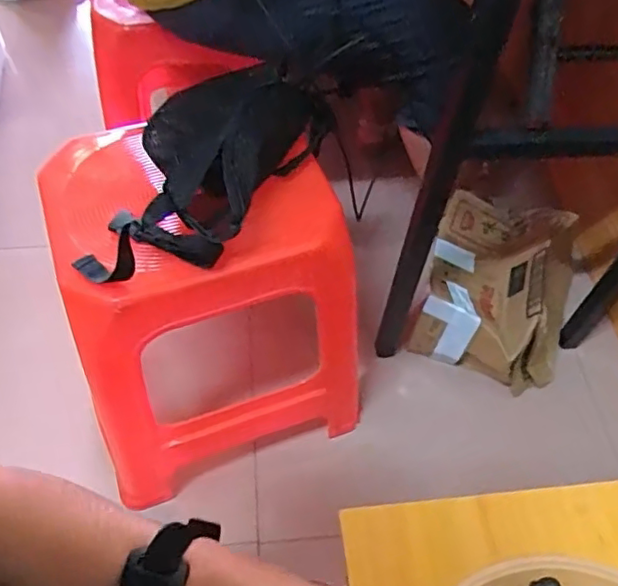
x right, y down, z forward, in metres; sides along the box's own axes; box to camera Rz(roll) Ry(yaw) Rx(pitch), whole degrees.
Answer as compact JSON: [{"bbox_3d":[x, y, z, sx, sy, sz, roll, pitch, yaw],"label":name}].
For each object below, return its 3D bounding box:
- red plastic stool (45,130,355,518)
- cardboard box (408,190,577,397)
[{"bbox_3d":[-0.135,0.027,0.816,0.321,0.466,0.274,-18,58,-13],"label":"red plastic stool"},{"bbox_3d":[0.345,-0.003,1.066,0.261,0.182,0.295,15,56,9],"label":"cardboard box"}]

